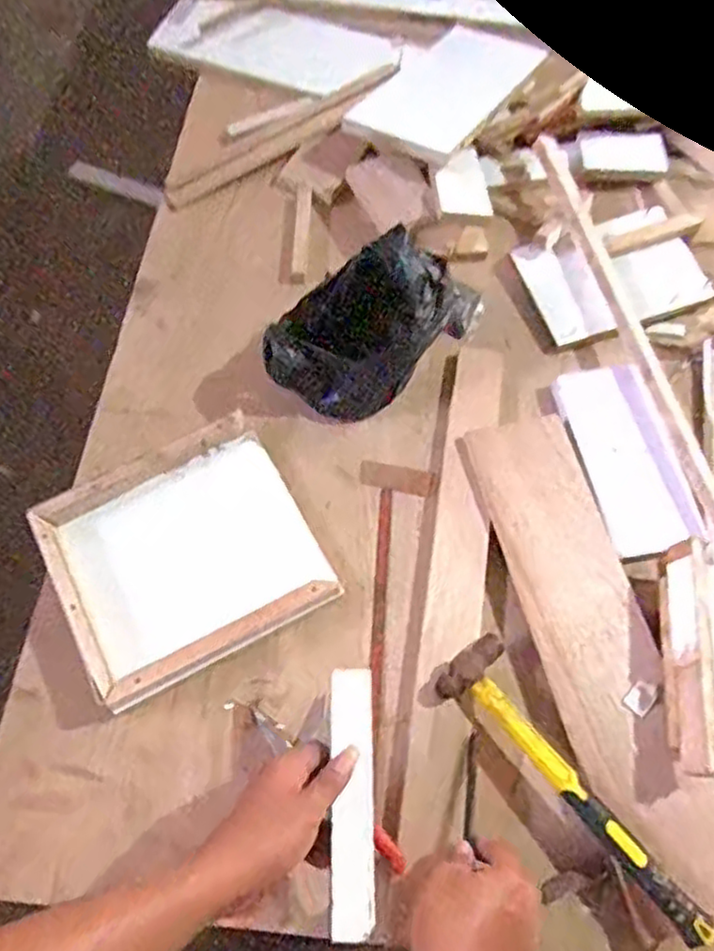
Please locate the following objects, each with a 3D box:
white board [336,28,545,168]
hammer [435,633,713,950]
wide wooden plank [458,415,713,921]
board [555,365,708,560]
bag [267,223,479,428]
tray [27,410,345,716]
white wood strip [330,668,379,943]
[{"bbox_3d":[0.126,-0.524,0.943,0.152,0.018,0.320,28,60,11],"label":"white board"},{"bbox_3d":[0.196,0.263,0.617,0.082,0.044,0.288,-42,73,-16],"label":"hammer"},{"bbox_3d":[0.231,0.155,0.678,0.121,0.019,0.474,-13,66,-6],"label":"wide wooden plank"},{"bbox_3d":[0.294,-0.023,0.757,0.093,0.011,0.214,-11,66,-8],"label":"board"},{"bbox_3d":[0.006,-0.158,0.741,0.205,0.128,0.127,-33,71,-14],"label":"bag"},{"bbox_3d":[-0.167,0.072,0.692,0.244,0.053,0.227,-26,68,-14],"label":"tray"},{"bbox_3d":[-0.003,0.246,0.539,0.035,0.009,0.186,0,68,0],"label":"white wood strip"}]

